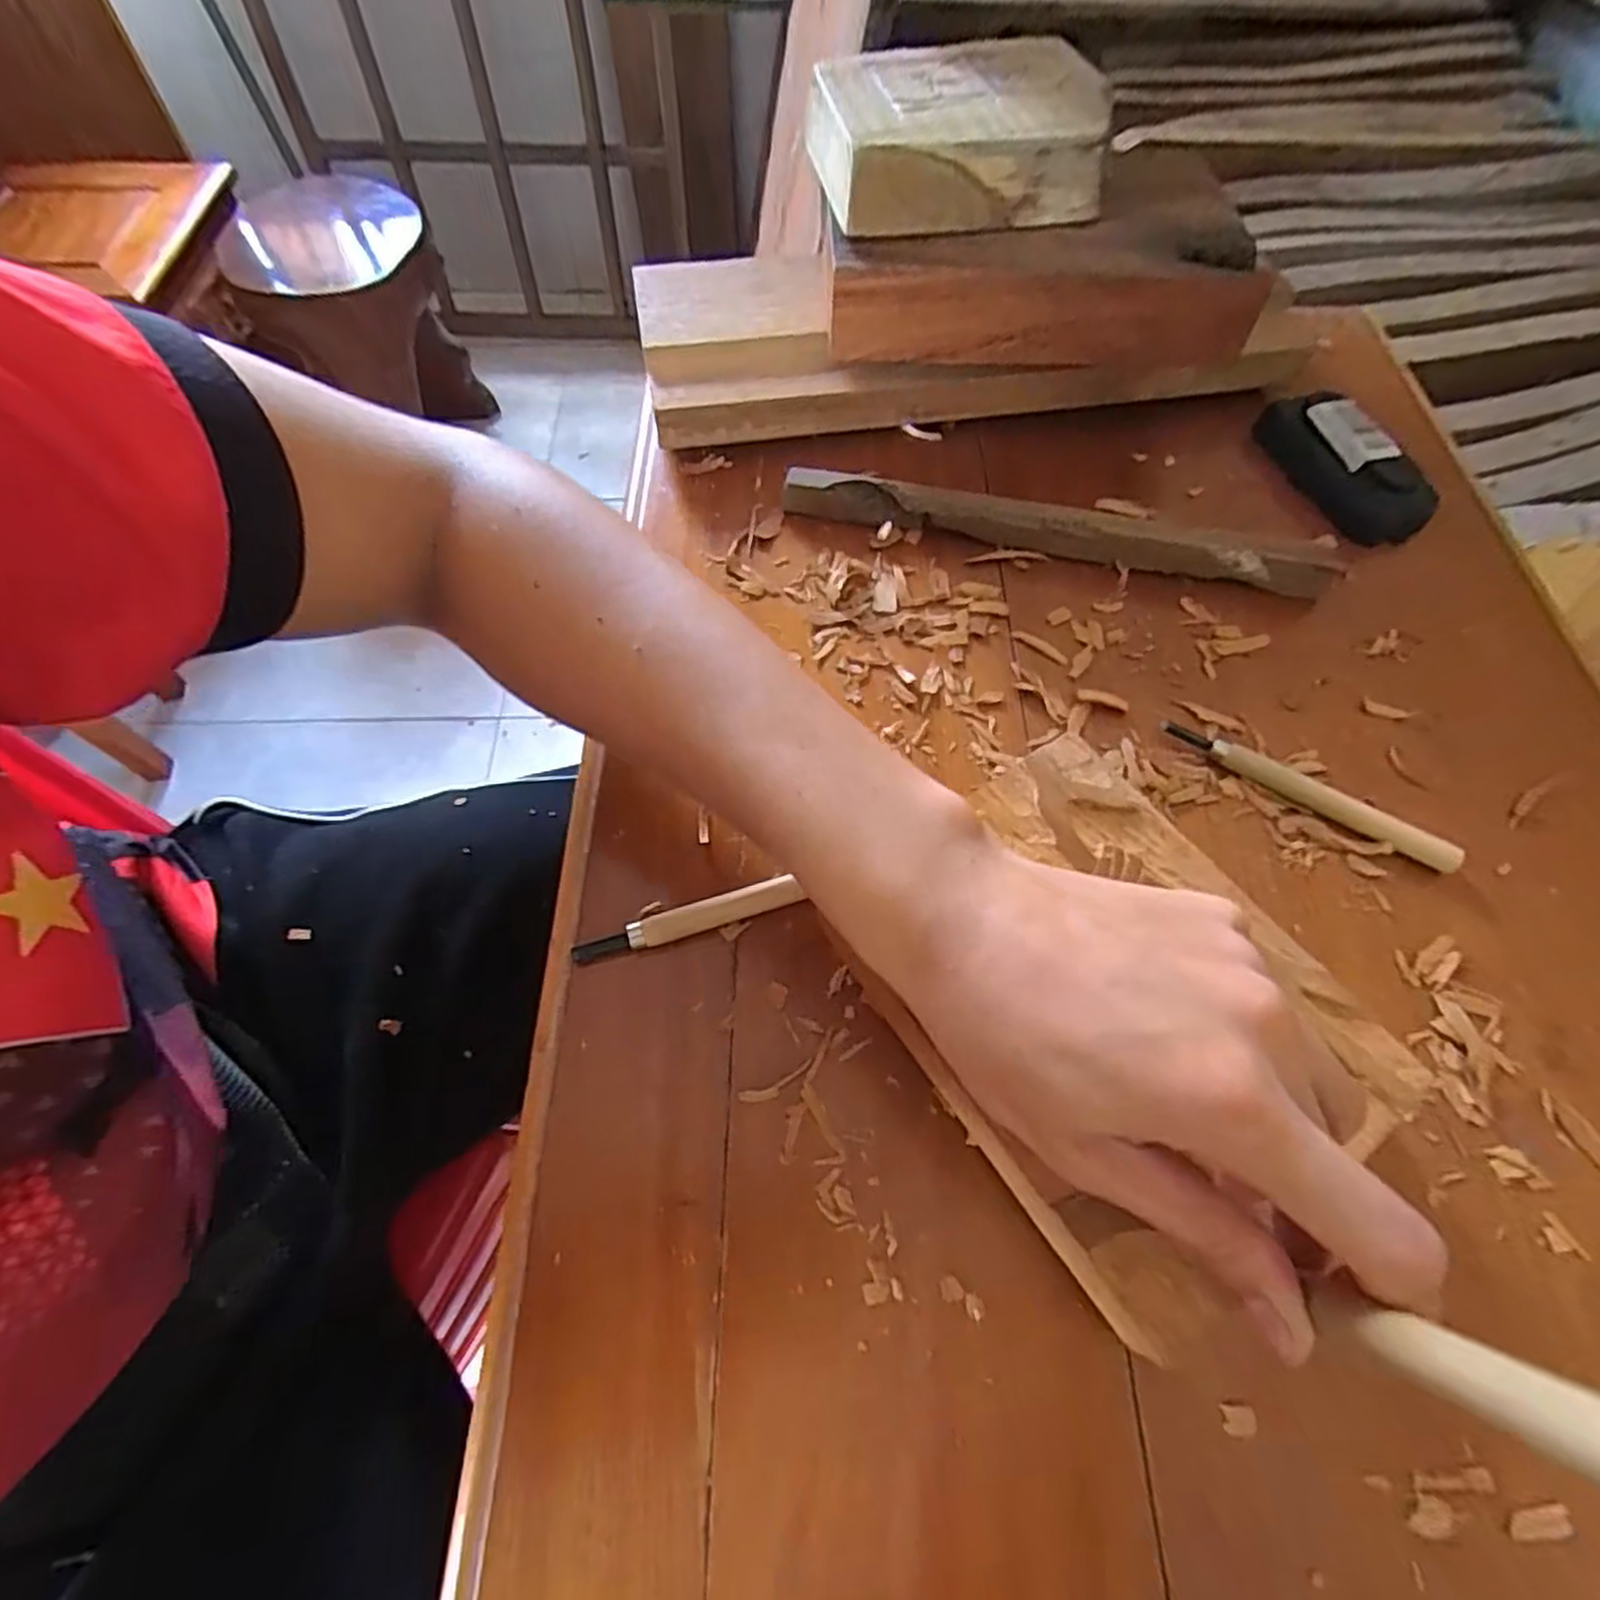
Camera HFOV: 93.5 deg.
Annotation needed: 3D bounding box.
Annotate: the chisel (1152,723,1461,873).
[{"bbox_3d":[0.225,-0.005,0.337,0.126,0.010,0.015,31,66,16],"label":"chisel"}]

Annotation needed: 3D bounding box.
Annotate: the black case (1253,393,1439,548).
[{"bbox_3d":[0.305,-0.191,0.426,0.041,0.032,0.105,-23,64,-12],"label":"black case"}]

